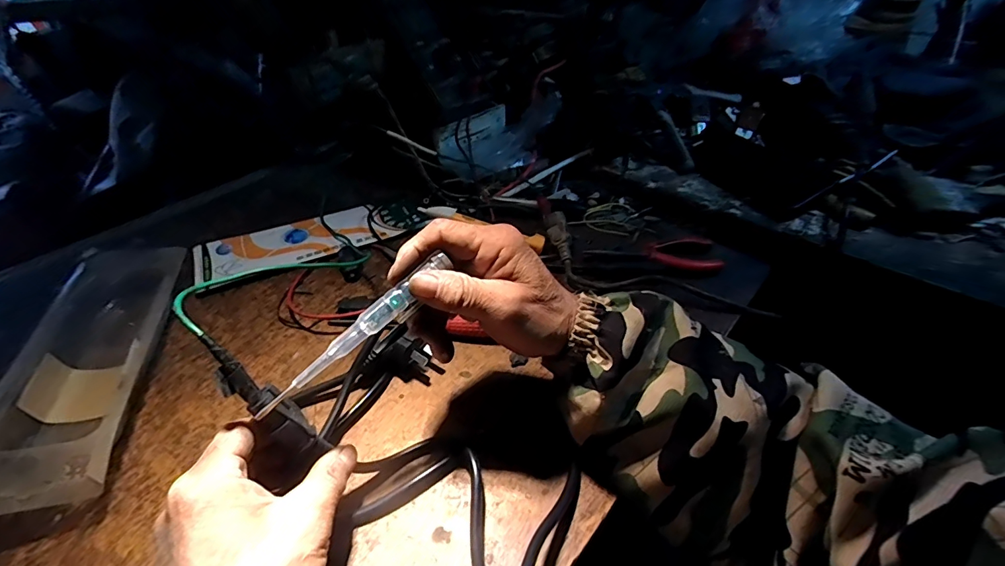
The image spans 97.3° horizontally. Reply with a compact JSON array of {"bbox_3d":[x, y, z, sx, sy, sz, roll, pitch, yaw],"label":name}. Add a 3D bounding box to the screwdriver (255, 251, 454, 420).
[{"bbox_3d":[-0.087,0.030,0.270,0.137,0.012,0.010,-42,55,-10],"label":"screwdriver"}]

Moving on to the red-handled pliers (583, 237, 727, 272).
[{"bbox_3d":[0.168,-0.028,0.487,0.142,0.010,0.050,-6,45,-4],"label":"red-handled pliers"}]

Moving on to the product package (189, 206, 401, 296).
[{"bbox_3d":[-0.238,-0.049,0.512,0.208,0.011,0.096,-22,48,-19],"label":"product package"}]

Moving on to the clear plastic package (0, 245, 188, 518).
[{"bbox_3d":[-0.334,0.062,0.365,0.092,0.042,0.249,-12,45,-10],"label":"clear plastic package"}]

